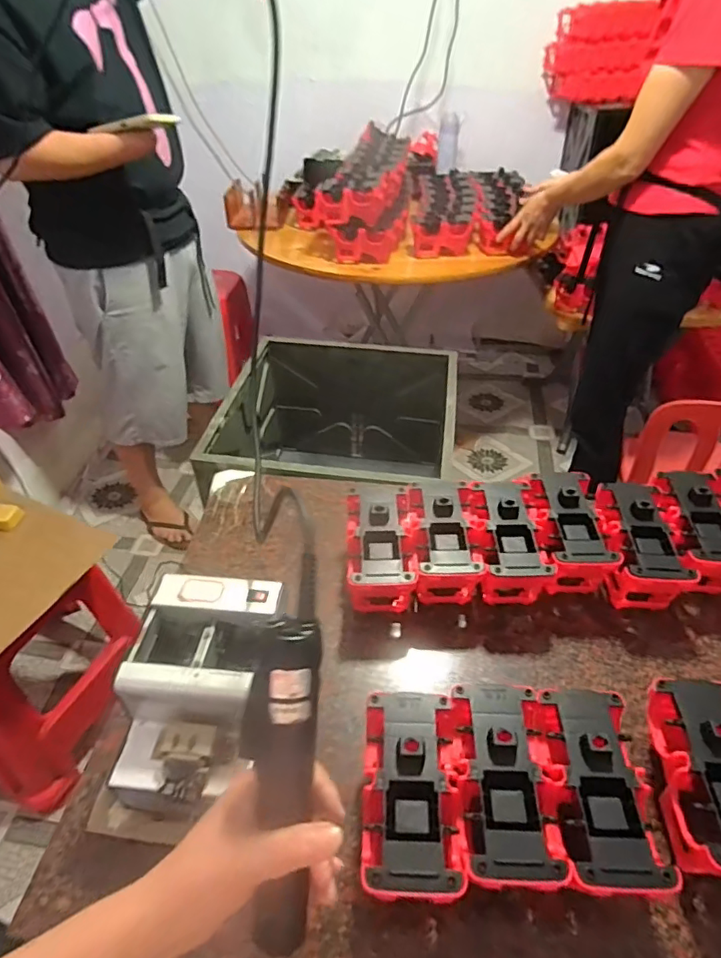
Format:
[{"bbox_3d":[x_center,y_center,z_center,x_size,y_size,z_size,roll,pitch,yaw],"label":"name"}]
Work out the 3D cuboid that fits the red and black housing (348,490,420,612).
[{"bbox_3d":[0.026,0.091,0.670,0.084,0.092,0.150,1,41,2],"label":"red and black housing"}]

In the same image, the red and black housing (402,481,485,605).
[{"bbox_3d":[0.099,0.083,0.681,0.089,0.094,0.151,1,41,2],"label":"red and black housing"}]

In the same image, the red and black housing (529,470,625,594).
[{"bbox_3d":[0.261,0.075,0.688,0.094,0.093,0.162,4,42,6],"label":"red and black housing"}]

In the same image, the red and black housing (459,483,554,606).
[{"bbox_3d":[0.176,0.082,0.675,0.090,0.089,0.153,-1,41,0],"label":"red and black housing"}]

